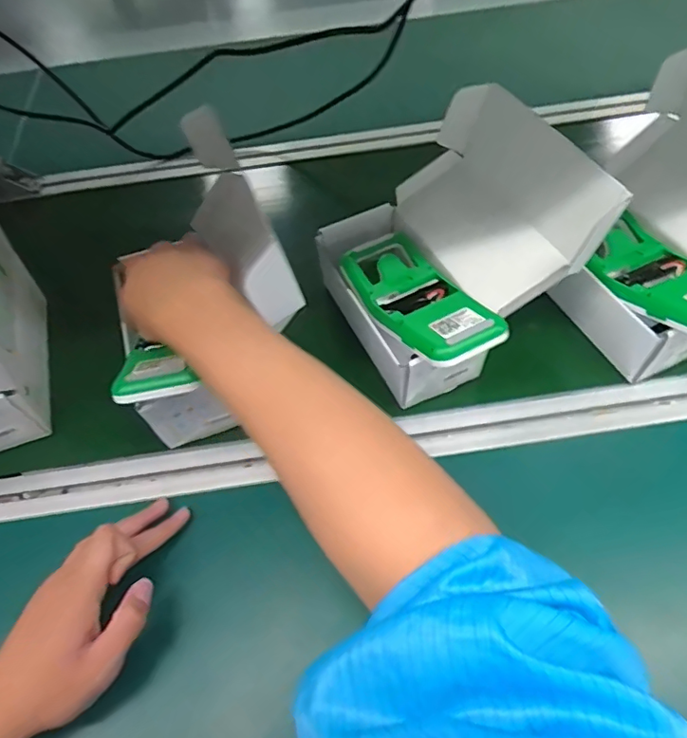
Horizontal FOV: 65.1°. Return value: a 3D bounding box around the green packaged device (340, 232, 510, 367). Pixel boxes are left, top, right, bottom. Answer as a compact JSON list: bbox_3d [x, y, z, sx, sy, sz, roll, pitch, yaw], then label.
[{"bbox_3d":[0.063,-0.062,0.475,0.078,0.028,0.168,-25,44,-11],"label":"green packaged device"}]

